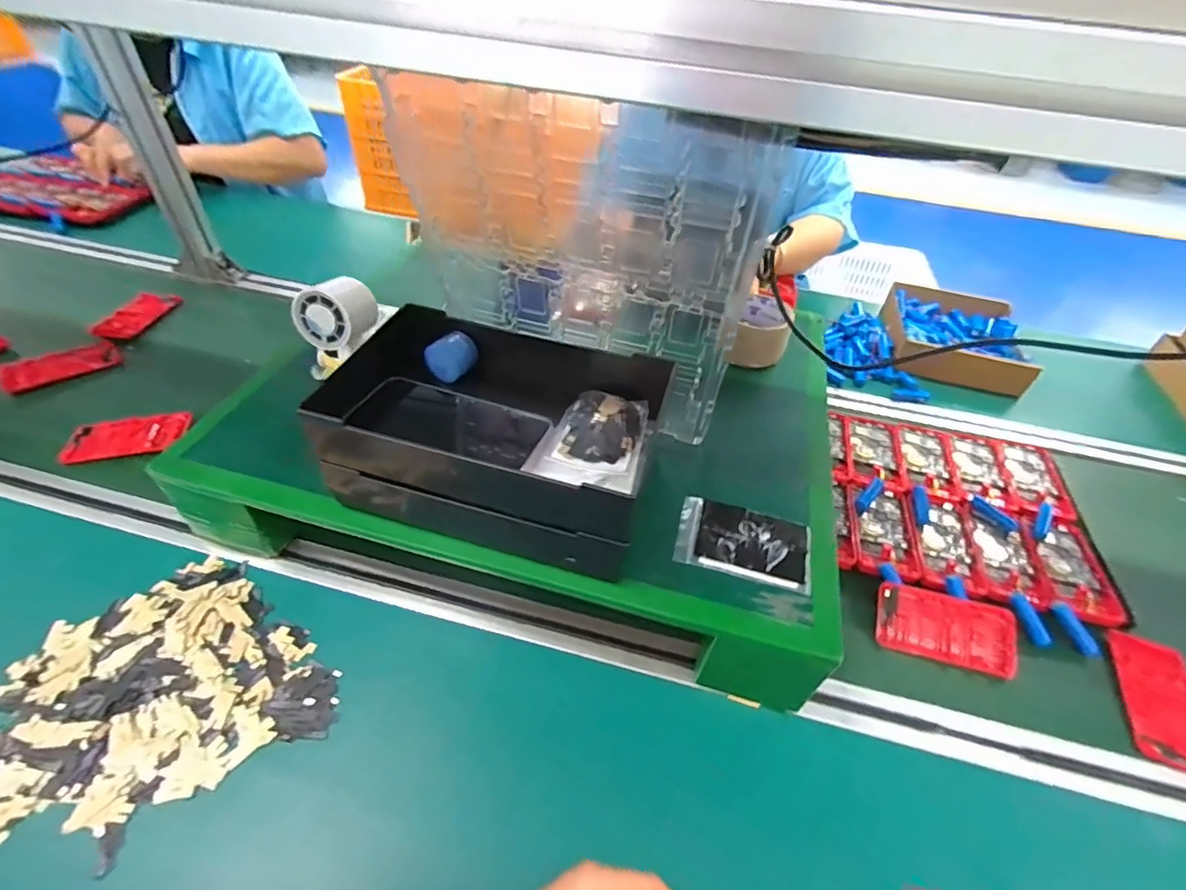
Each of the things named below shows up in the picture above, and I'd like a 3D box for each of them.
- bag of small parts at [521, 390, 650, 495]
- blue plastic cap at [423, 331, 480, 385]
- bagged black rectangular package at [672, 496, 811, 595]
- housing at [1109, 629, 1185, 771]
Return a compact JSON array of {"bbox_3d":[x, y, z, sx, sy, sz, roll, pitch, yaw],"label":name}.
[{"bbox_3d":[0.003,-0.005,0.460,0.080,0.015,0.109,14,45,9],"label":"bag of small parts"},{"bbox_3d":[-0.129,-0.080,0.498,0.029,0.032,0.043,22,47,16],"label":"blue plastic cap"},{"bbox_3d":[0.129,0.083,0.473,0.110,0.006,0.071,13,45,8],"label":"bagged black rectangular package"},{"bbox_3d":[0.516,0.229,0.501,0.061,0.010,0.129,20,46,15],"label":"housing"}]

